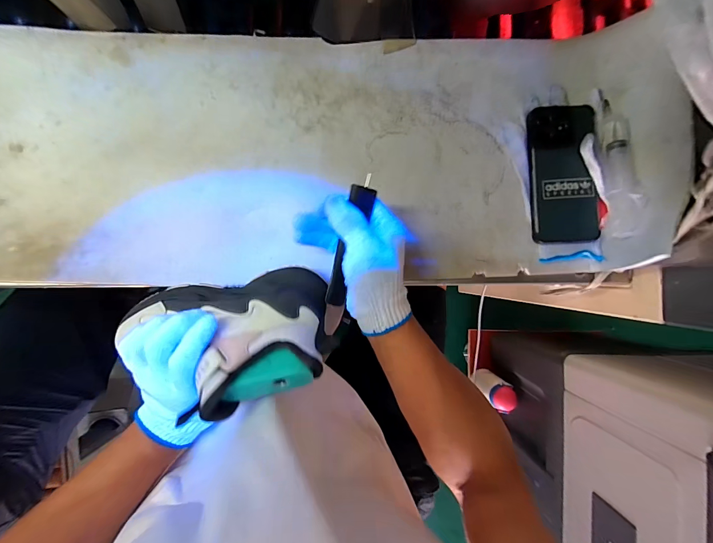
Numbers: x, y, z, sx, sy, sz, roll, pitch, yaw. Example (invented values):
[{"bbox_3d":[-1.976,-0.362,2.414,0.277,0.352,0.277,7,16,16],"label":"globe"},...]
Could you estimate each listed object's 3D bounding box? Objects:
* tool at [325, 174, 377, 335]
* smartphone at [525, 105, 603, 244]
[{"bbox_3d":[-0.012,-0.014,0.366,0.025,0.011,0.179,15,103,-3],"label":"tool"},{"bbox_3d":[0.251,-0.119,0.407,0.078,0.013,0.164,-2,92,5],"label":"smartphone"}]

